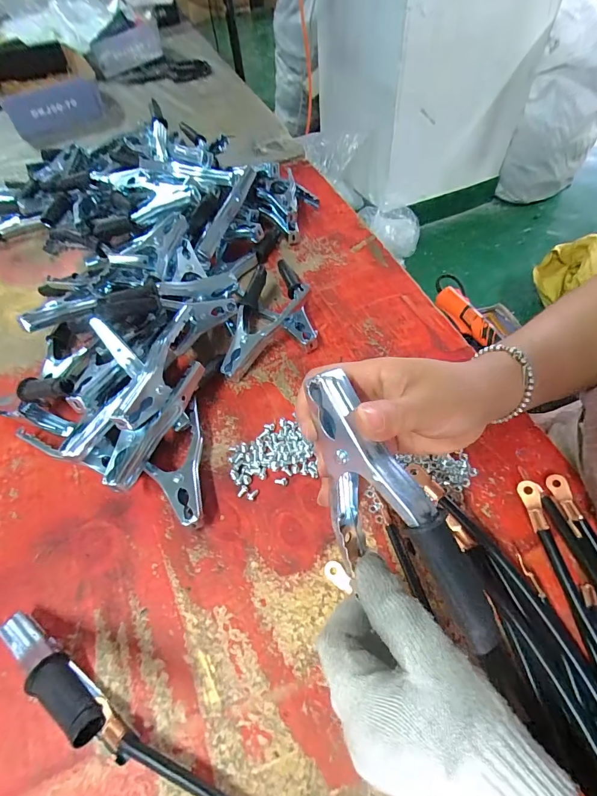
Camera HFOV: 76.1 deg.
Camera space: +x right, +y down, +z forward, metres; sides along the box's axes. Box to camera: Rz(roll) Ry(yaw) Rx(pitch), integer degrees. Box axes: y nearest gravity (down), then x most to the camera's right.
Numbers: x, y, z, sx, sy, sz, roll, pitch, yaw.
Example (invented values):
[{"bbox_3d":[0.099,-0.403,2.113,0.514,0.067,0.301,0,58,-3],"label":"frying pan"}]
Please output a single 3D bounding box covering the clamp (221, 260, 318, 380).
[{"bbox_3d":[-0.023,-0.101,0.455,0.095,0.038,0.185,5,58,8],"label":"clamp"}]

